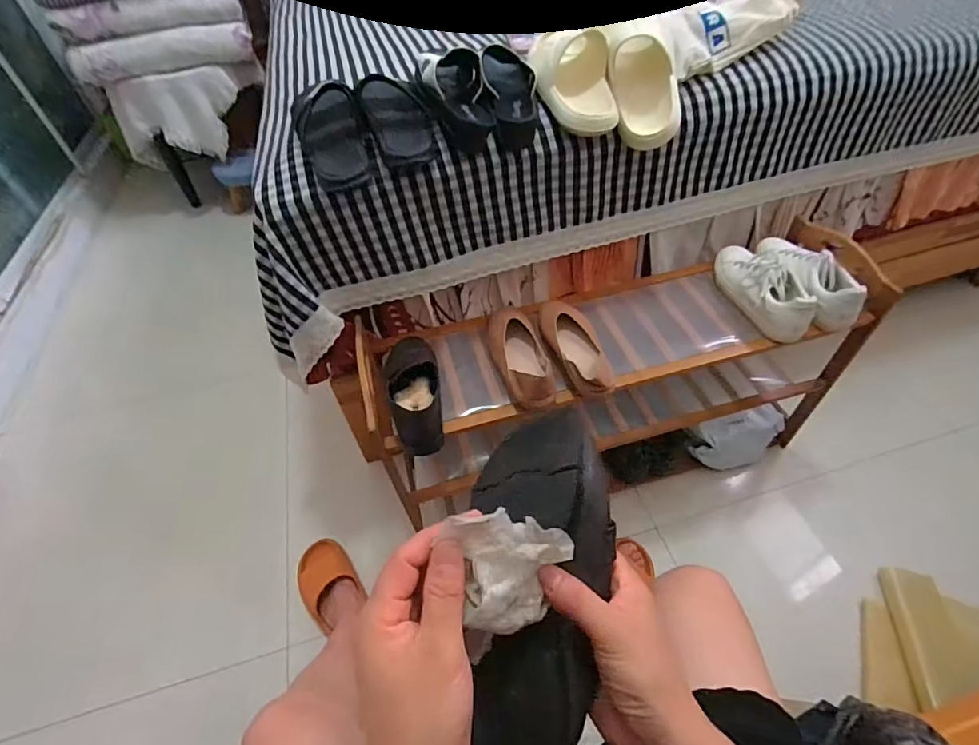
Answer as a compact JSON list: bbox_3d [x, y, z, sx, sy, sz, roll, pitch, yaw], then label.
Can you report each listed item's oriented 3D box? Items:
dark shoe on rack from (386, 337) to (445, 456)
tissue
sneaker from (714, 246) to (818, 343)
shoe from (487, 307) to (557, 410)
[{"bbox_3d":[-0.117,0.020,0.757,0.084,0.066,0.228,-16,50,-9],"label":"dark shoe on rack"},{"bbox_3d":[0.011,0.113,0.281,0.080,0.070,0.054,-31,54,-21],"label":"tissue"},{"bbox_3d":[0.477,-0.163,0.841,0.084,0.080,0.235,-17,50,-10],"label":"sneaker"},{"bbox_3d":[0.052,-0.030,0.790,0.083,0.058,0.237,-11,49,-5],"label":"shoe"}]

